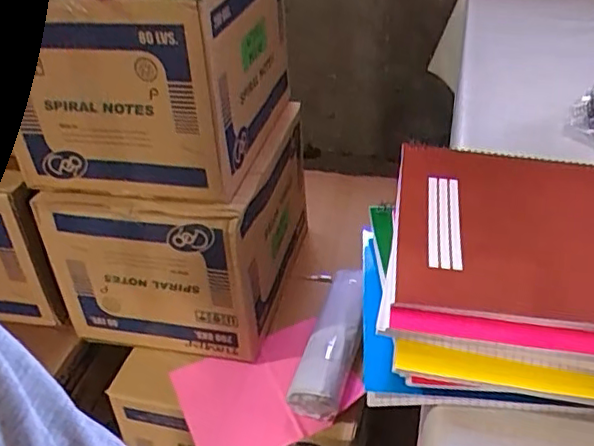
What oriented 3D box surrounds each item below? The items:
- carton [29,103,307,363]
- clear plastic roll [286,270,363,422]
[{"bbox_3d":[-0.194,-0.007,1.095,0.354,0.281,0.366,5,36,11],"label":"carton"},{"bbox_3d":[0.058,0.190,0.984,0.088,0.086,0.252,11,37,16],"label":"clear plastic roll"}]

